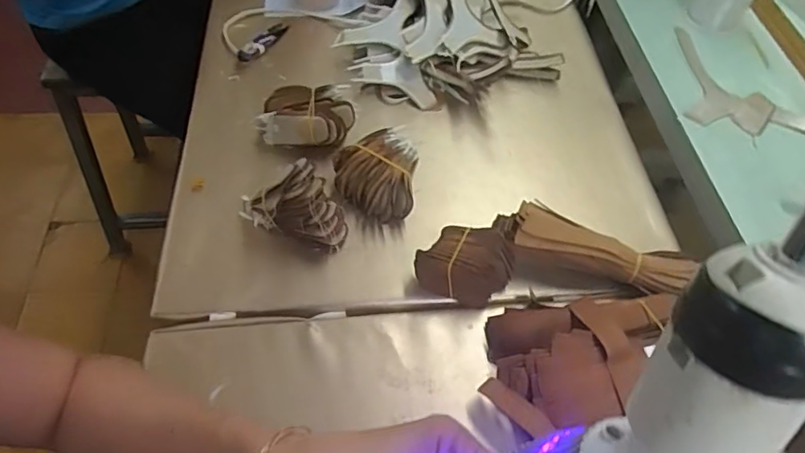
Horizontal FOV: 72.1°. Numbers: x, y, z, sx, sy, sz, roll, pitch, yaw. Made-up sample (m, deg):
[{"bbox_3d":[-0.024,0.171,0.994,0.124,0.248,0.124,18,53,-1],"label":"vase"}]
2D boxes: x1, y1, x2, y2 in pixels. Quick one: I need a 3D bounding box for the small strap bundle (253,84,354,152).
[{"bbox_3d":[-0.108,-0.121,0.625,0.103,0.051,0.077,7,56,1],"label":"small strap bundle"}]

